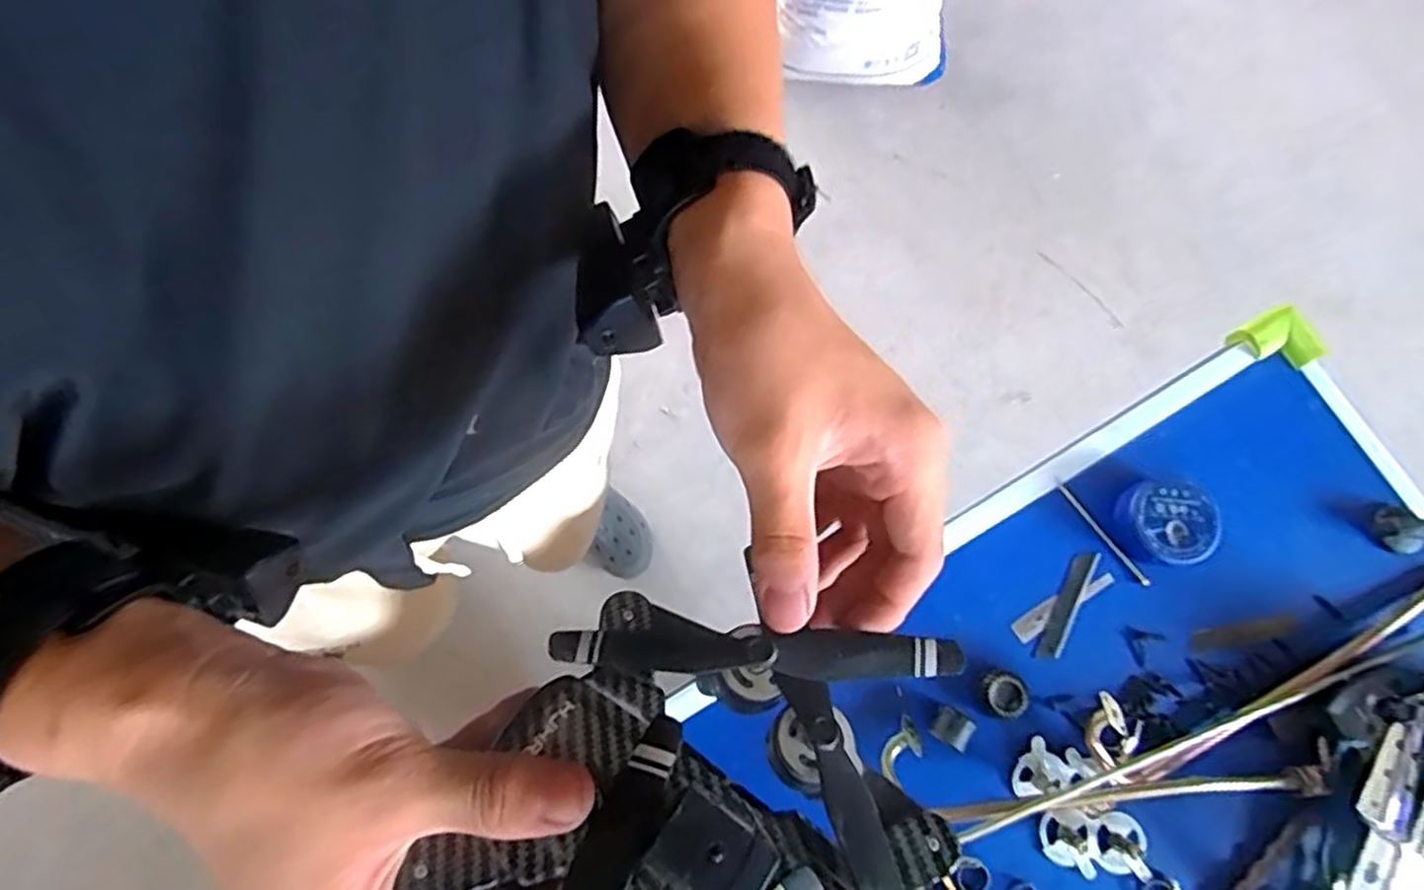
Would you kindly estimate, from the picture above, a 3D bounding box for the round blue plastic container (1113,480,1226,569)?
[{"bbox_3d":[0.380,0.065,0.627,0.075,0.034,0.069,0,77,-1],"label":"round blue plastic container"}]

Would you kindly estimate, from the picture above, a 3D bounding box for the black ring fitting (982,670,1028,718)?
[{"bbox_3d":[0.234,0.199,0.598,0.031,0.018,0.034,0,77,-1],"label":"black ring fitting"}]

